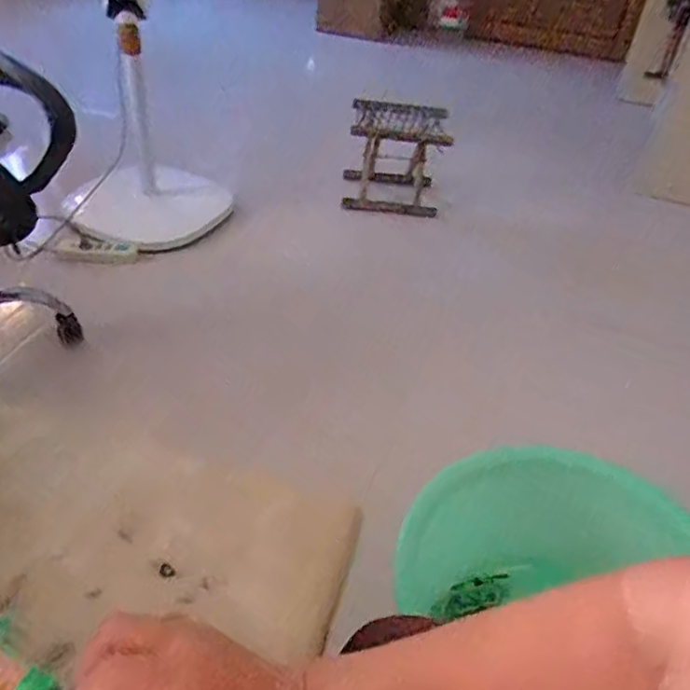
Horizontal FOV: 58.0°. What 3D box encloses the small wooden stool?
[{"bbox_3d":[0.146,-0.520,1.778,0.268,0.302,0.134,0,41,-7],"label":"small wooden stool"}]

